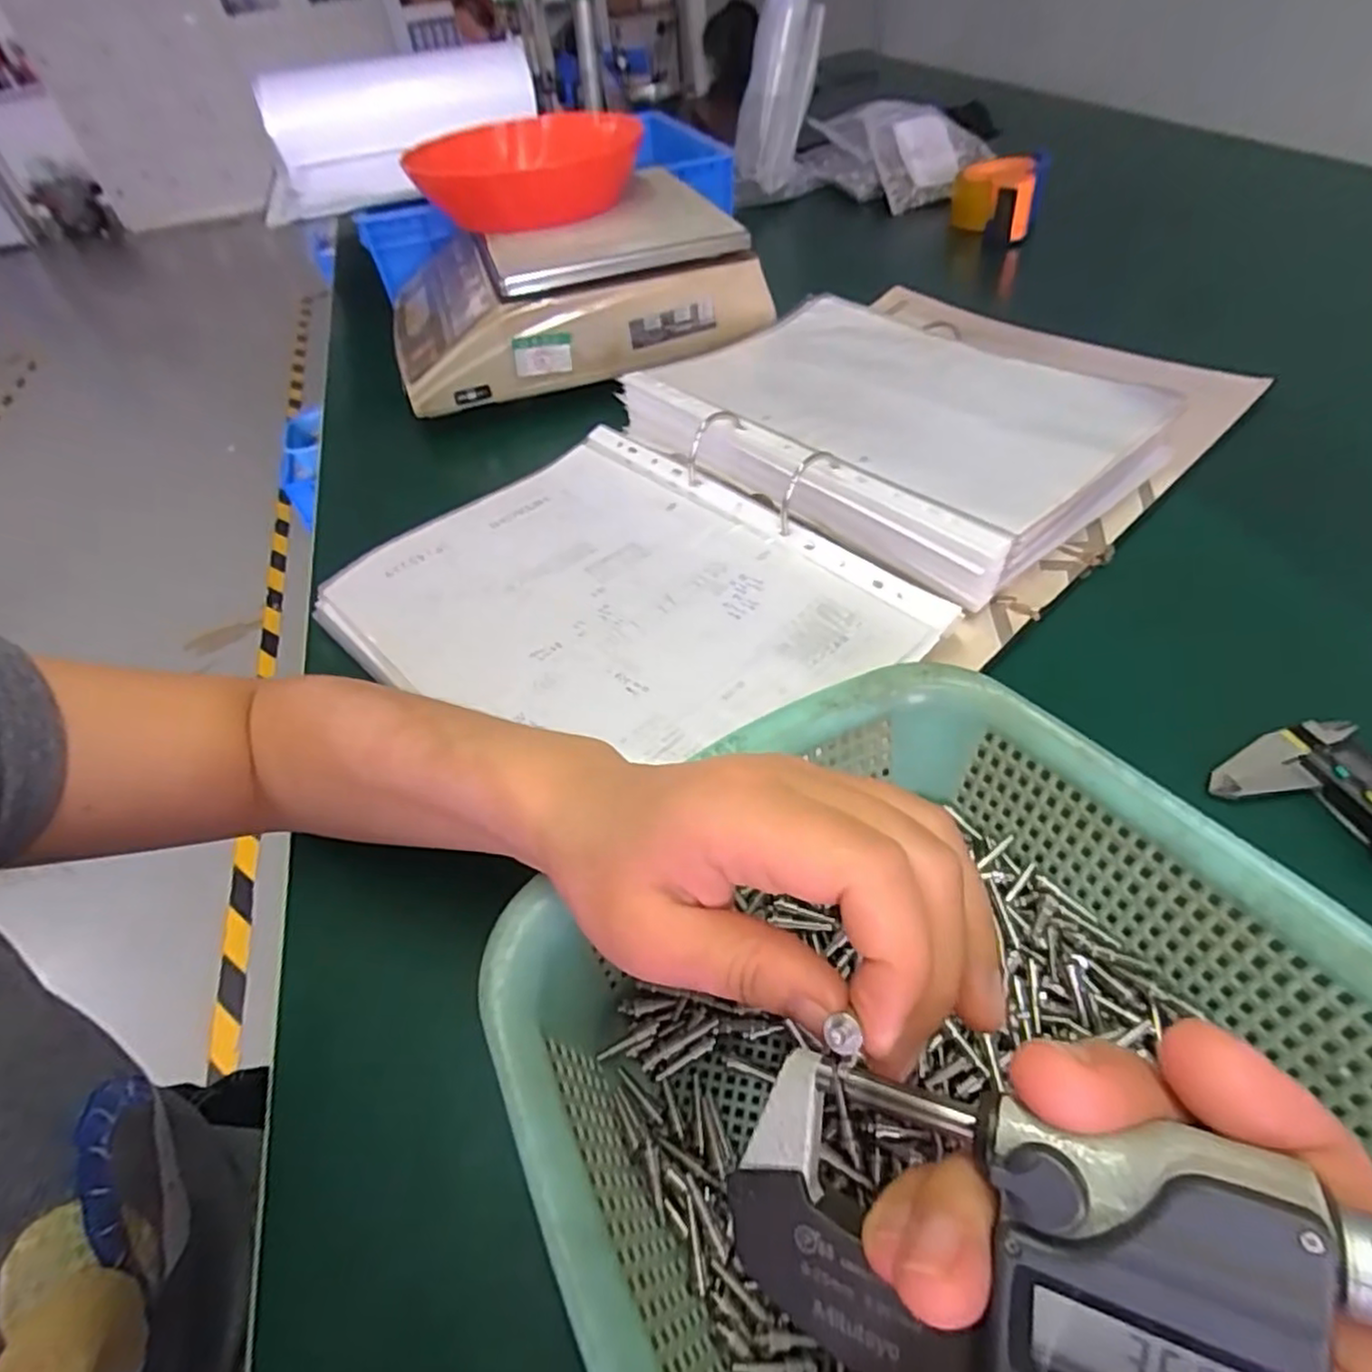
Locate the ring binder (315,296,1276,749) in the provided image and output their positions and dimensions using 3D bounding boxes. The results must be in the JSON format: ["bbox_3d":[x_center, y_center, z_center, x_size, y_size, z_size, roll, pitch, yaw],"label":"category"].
[{"bbox_3d":[0.103,-0.152,0.476,0.579,0.056,0.328,-38,55,-24],"label":"ring binder"}]

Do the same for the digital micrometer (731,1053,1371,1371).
[{"bbox_3d":[0.078,0.097,0.105,0.154,0.026,0.051,-8,76,38],"label":"digital micrometer"}]

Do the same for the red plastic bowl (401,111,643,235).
[{"bbox_3d":[-0.150,-0.467,0.631,0.189,0.054,0.204,-19,49,-10],"label":"red plastic bowl"}]

